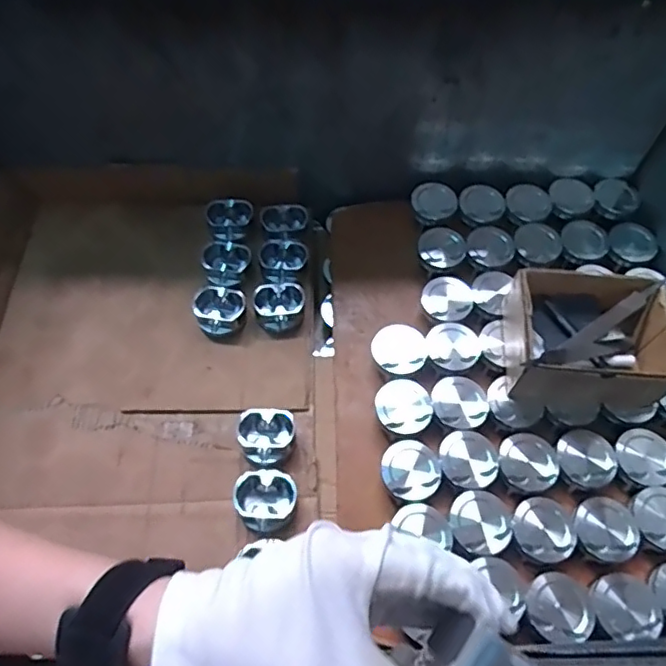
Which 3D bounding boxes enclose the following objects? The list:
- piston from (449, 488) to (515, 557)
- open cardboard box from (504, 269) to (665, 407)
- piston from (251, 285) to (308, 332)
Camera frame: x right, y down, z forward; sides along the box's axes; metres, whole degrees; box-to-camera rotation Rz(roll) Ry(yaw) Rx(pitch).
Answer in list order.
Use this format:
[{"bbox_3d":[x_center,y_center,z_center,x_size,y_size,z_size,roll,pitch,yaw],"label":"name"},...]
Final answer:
[{"bbox_3d":[0.185,0.237,0.723,0.073,0.050,0.077,1,64,-1],"label":"piston"},{"bbox_3d":[0.339,0.011,0.781,0.191,0.108,0.156,1,64,-1],"label":"open cardboard box"},{"bbox_3d":[-0.082,-0.038,0.896,0.081,0.042,0.074,1,64,-1],"label":"piston"}]

